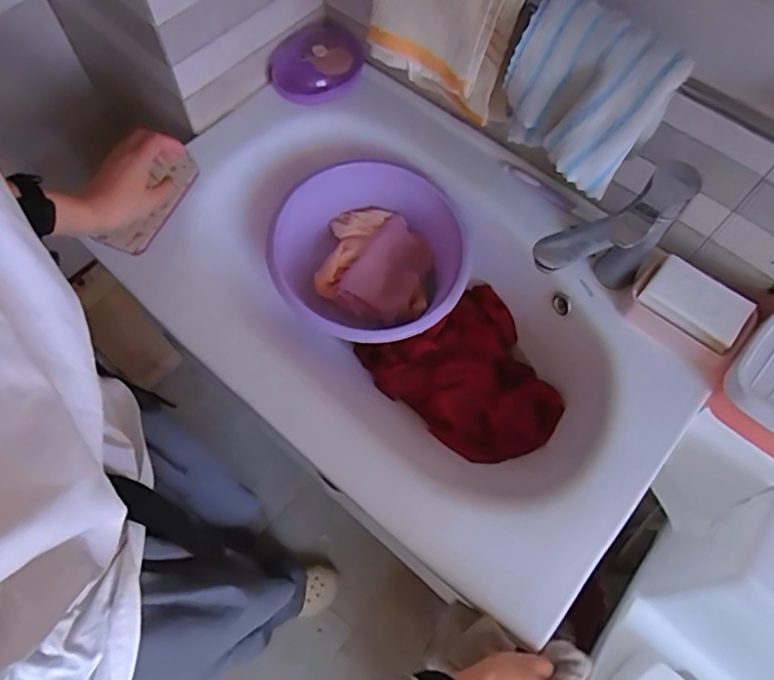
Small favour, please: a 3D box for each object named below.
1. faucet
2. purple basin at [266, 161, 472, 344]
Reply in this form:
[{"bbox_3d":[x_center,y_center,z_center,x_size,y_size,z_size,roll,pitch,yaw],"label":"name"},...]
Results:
[{"bbox_3d":[0.220,-0.095,0.591,0.144,0.154,0.069,-34,70,-16],"label":"faucet"},{"bbox_3d":[-0.024,-0.102,0.766,0.232,0.121,0.248,1,65,-1],"label":"purple basin"}]

